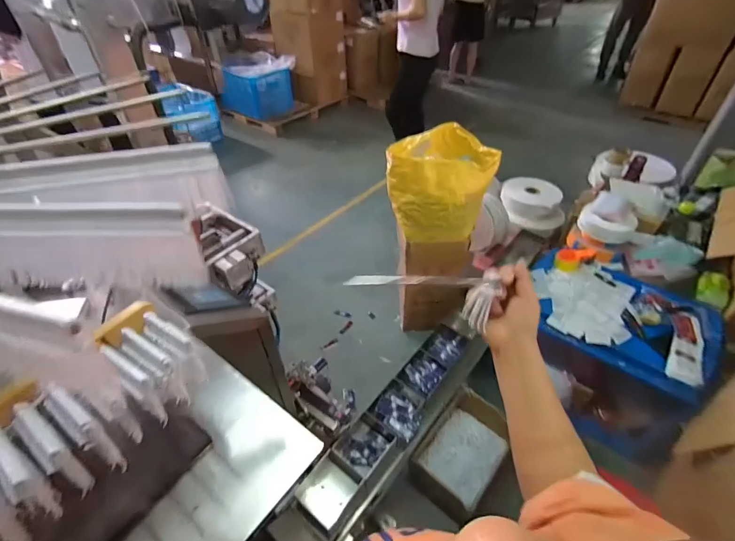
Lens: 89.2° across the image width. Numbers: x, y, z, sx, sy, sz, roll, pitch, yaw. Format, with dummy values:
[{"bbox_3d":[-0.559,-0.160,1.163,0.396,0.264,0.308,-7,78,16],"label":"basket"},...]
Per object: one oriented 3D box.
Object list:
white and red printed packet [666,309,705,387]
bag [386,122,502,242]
[{"bbox_3d":[1.072,0.243,1.245,0.094,0.045,0.325,23,48,24],"label":"white and red printed packet"},{"bbox_3d":[0.287,-0.368,1.532,0.416,0.305,0.417,-4,43,-3],"label":"bag"}]

